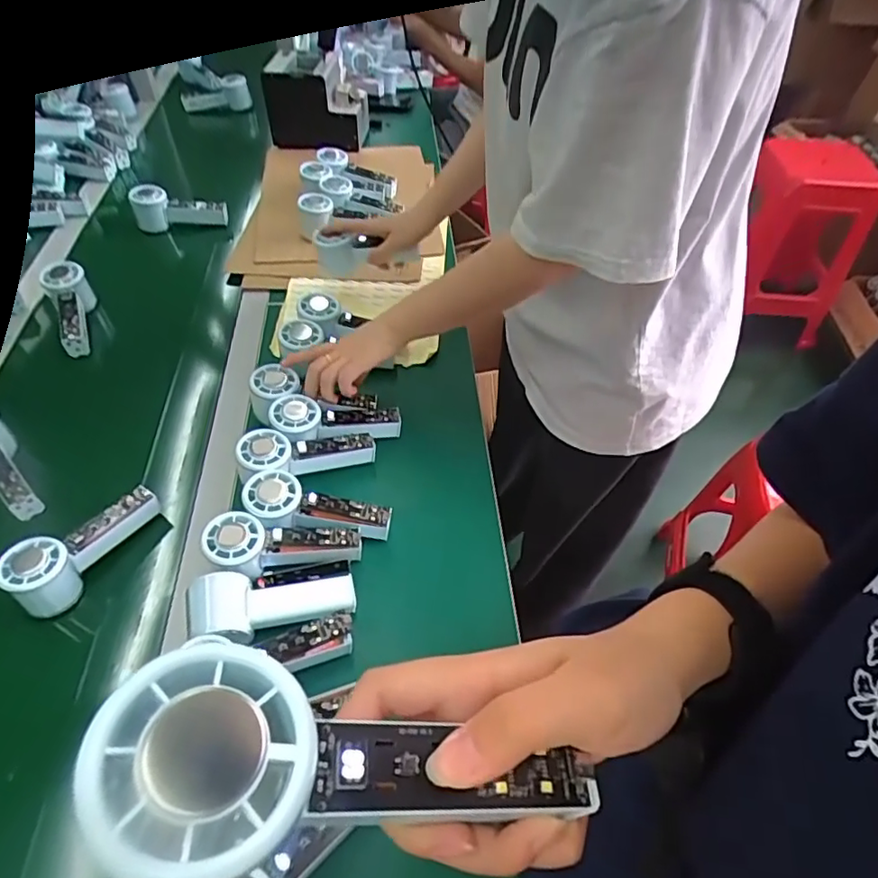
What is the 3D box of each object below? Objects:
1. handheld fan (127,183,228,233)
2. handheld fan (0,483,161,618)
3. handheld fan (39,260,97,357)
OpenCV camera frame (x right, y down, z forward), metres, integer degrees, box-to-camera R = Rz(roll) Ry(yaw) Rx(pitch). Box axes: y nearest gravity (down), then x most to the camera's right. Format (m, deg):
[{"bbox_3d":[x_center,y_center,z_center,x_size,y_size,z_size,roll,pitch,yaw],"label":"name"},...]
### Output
[{"bbox_3d":[-0.428,-0.375,0.956,0.157,0.054,0.046,5,50,1],"label":"handheld fan"},{"bbox_3d":[-0.349,0.101,0.576,0.047,0.056,0.144,27,54,19],"label":"handheld fan"},{"bbox_3d":[-0.507,-0.179,0.805,0.051,0.047,0.150,-15,69,-15],"label":"handheld fan"}]

